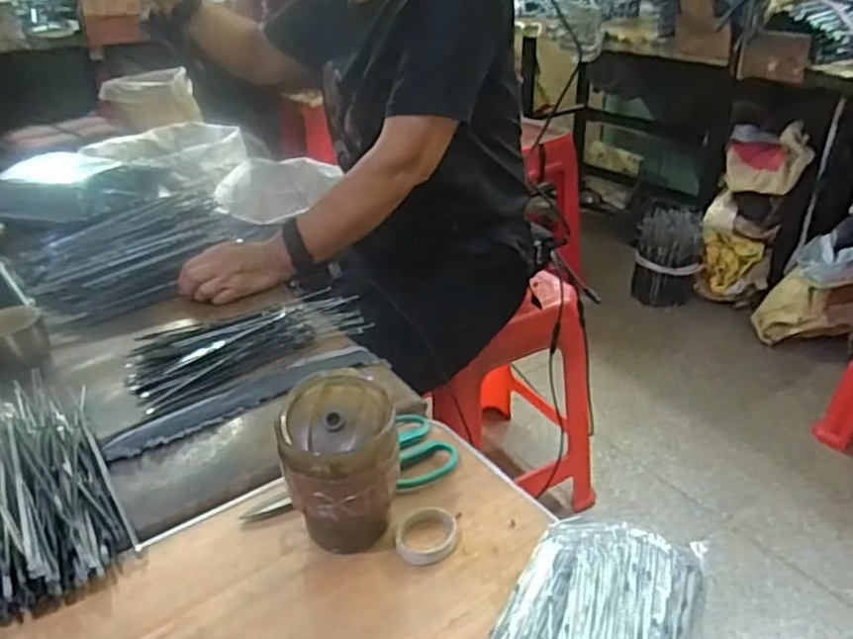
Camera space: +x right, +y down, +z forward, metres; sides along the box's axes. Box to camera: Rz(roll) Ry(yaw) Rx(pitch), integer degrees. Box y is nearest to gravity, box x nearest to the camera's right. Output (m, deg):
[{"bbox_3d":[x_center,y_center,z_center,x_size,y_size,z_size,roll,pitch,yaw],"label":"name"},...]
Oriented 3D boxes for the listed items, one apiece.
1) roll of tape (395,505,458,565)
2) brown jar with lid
[{"bbox_3d":[0.001,0.162,0.516,0.046,0.009,0.051,0,31,3],"label":"roll of tape"},{"bbox_3d":[-0.063,0.108,0.505,0.081,0.108,0.090,-7,31,-10],"label":"brown jar with lid"}]

